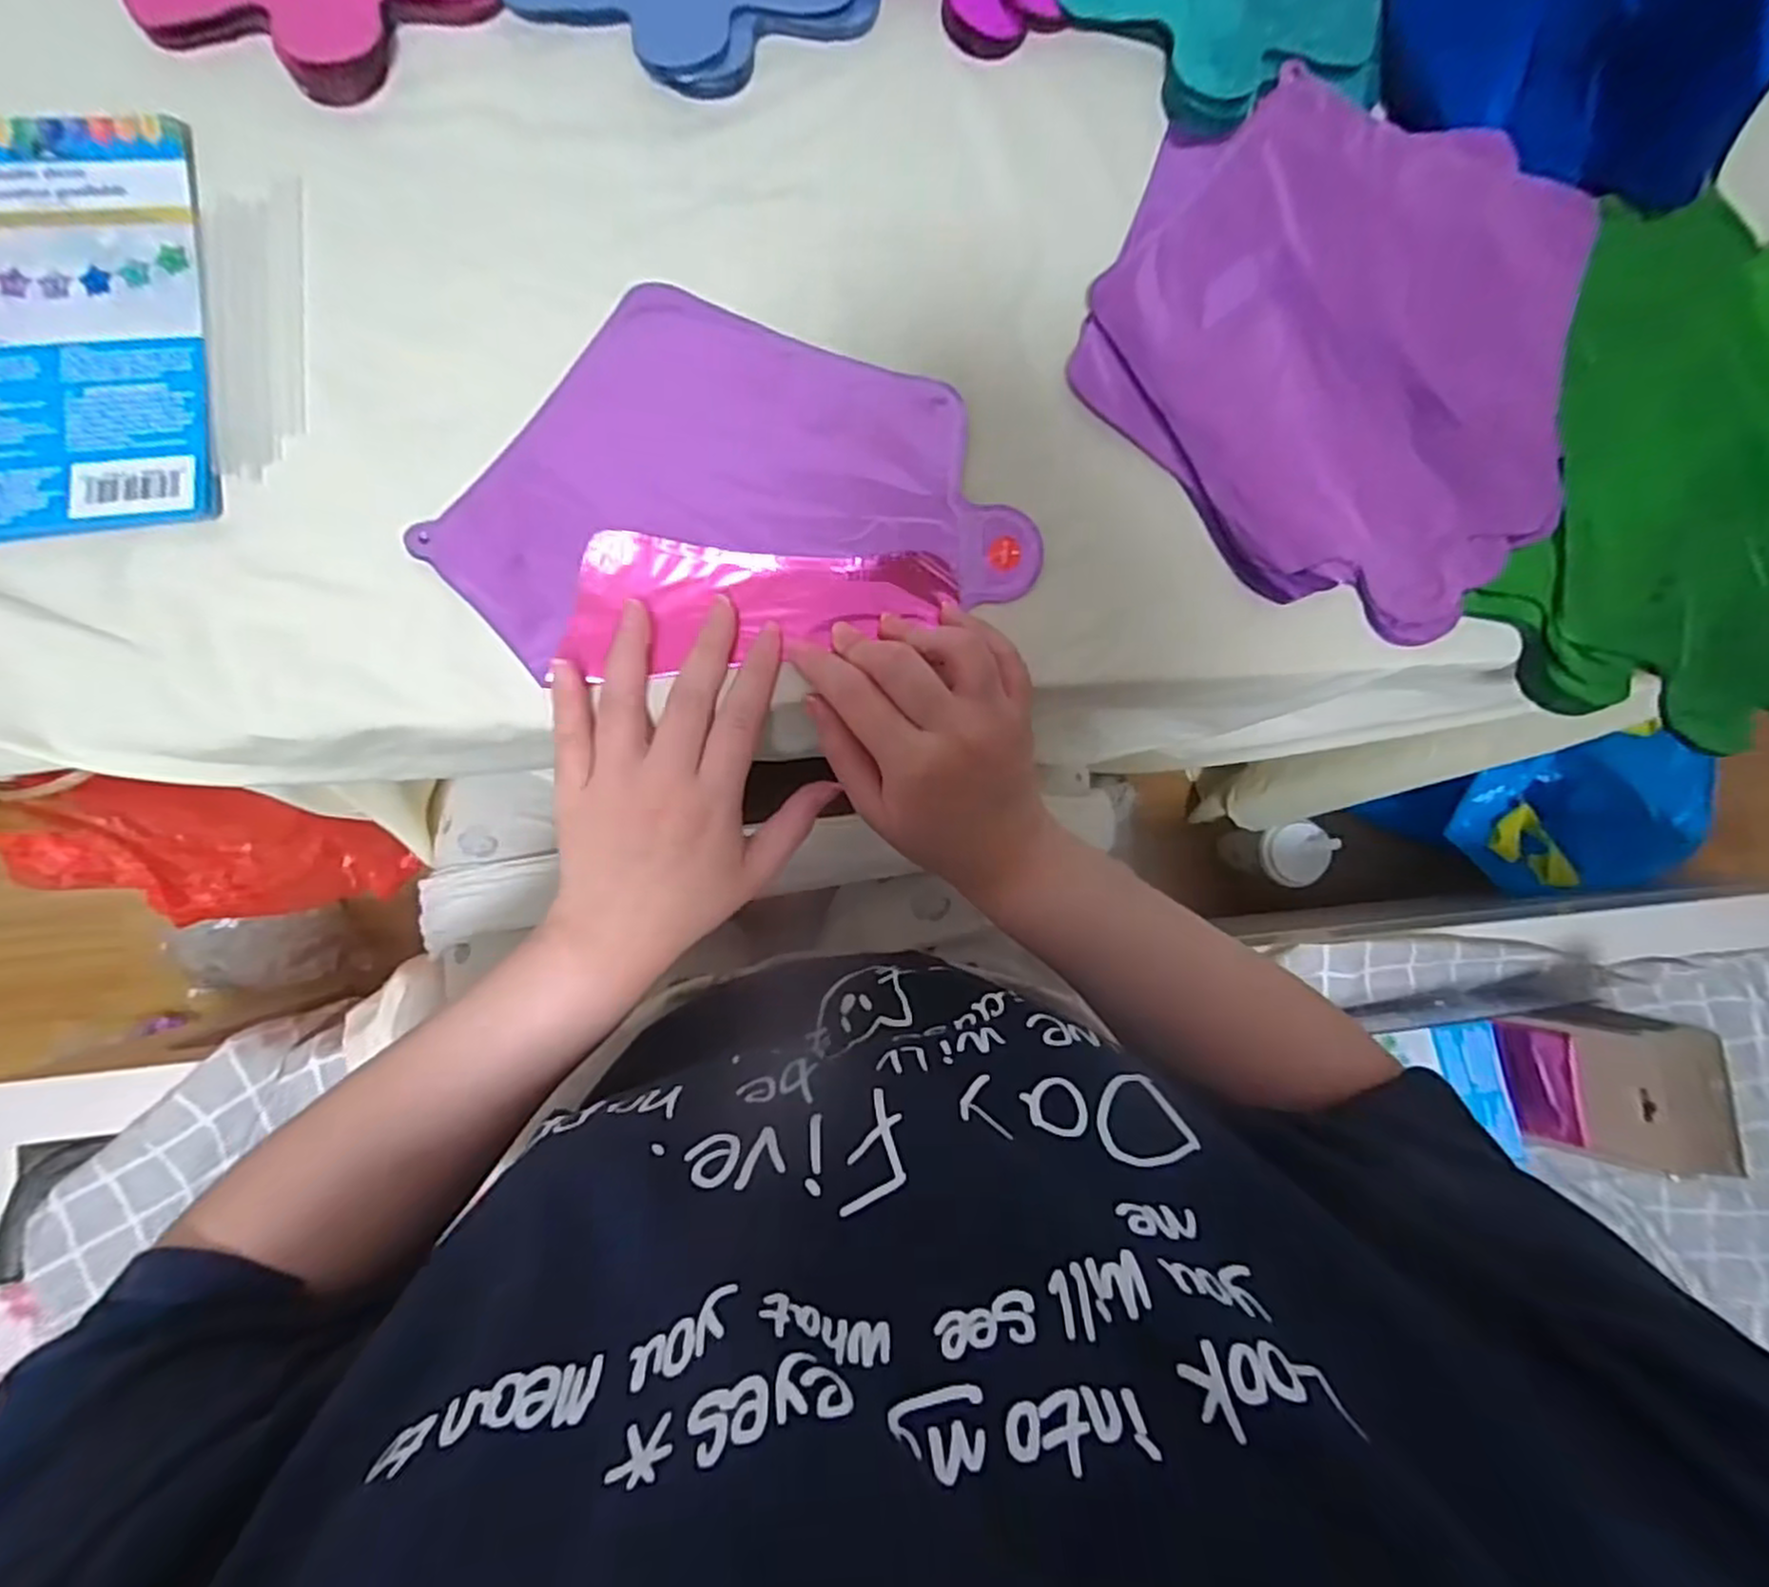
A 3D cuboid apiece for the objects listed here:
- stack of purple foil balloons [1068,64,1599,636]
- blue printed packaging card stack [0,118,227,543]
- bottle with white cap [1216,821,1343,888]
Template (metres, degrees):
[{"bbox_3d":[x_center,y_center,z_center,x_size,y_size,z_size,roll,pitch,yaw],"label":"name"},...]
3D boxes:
[{"bbox_3d":[0.219,-0.216,0.361,0.226,0.016,0.237,21,84,-1],"label":"stack of purple foil balloons"},{"bbox_3d":[-0.359,-0.204,0.328,0.115,0.009,0.182,-8,86,-4],"label":"blue printed packaging card stack"},{"bbox_3d":[0.522,0.083,1.022,0.074,0.173,0.081,0,87,-4],"label":"bottle with white cap"}]

